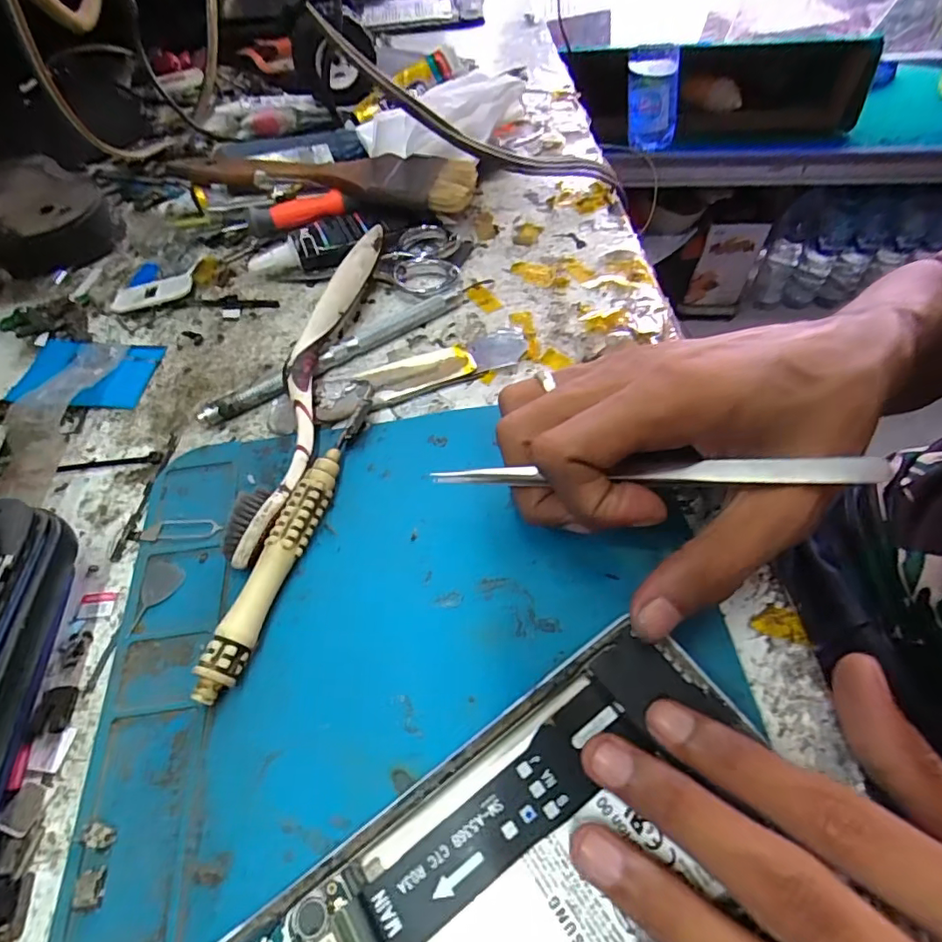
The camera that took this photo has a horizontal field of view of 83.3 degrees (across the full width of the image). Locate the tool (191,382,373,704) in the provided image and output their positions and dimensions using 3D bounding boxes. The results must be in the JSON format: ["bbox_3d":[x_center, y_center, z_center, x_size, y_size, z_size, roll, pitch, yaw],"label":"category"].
[{"bbox_3d":[-0.061,0.017,0.192,0.011,0.013,0.127,13,59,12],"label":"tool"}]

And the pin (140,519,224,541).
[{"bbox_3d":[-0.109,0.022,0.200,0.031,0.004,0.008,-4,59,1],"label":"pin"}]

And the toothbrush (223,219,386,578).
[{"bbox_3d":[-0.065,-0.042,0.225,0.016,0.021,0.173,6,58,7],"label":"toothbrush"}]

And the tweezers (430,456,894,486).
[{"bbox_3d":[0.054,0.001,0.163,0.132,0.004,0.008,-1,57,11],"label":"tweezers"}]

